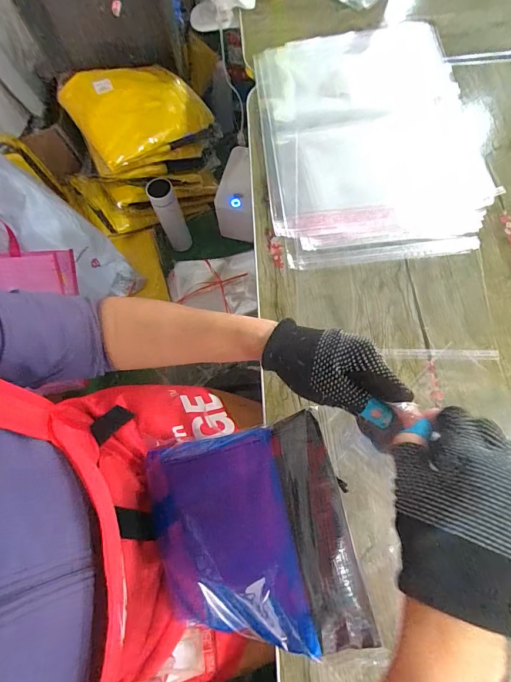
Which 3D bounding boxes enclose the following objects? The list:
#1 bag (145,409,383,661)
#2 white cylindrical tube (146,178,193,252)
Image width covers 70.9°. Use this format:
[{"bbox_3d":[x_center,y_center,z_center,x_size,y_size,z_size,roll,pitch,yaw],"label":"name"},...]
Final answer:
[{"bbox_3d":[-0.023,0.189,0.359,0.245,0.024,0.182,-23,66,30],"label":"bag"},{"bbox_3d":[-0.222,-0.320,0.952,0.063,0.259,0.061,-1,72,3],"label":"white cylindrical tube"}]

